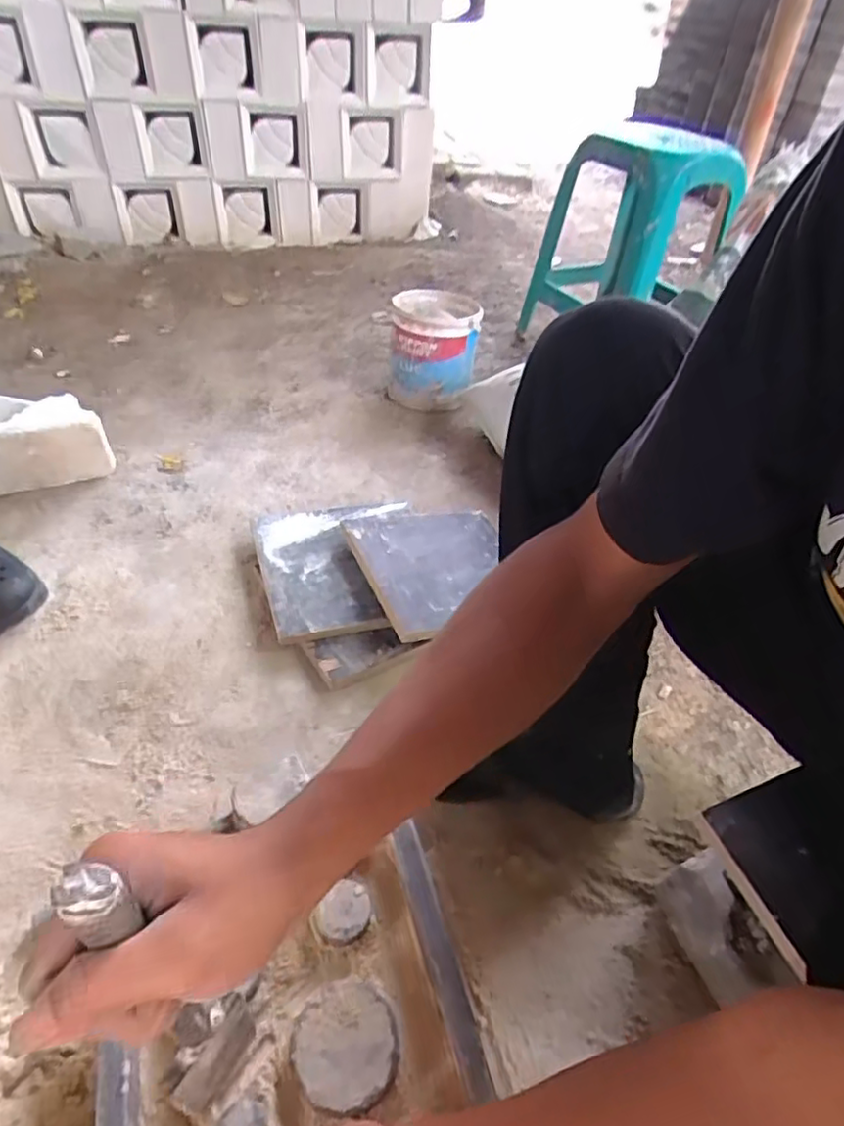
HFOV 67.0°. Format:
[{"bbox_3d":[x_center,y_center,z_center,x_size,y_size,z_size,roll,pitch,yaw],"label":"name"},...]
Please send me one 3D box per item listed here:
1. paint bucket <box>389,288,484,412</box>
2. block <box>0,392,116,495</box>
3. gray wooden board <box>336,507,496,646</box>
[{"bbox_3d":[0.023,-0.446,1.340,0.171,0.193,0.190,8,42,0],"label":"paint bucket"},{"bbox_3d":[-0.624,-0.197,1.038,0.194,0.117,0.128,-17,48,-25],"label":"block"},{"bbox_3d":[0.028,0.001,0.930,0.247,0.020,0.243,-4,41,-30],"label":"gray wooden board"}]

